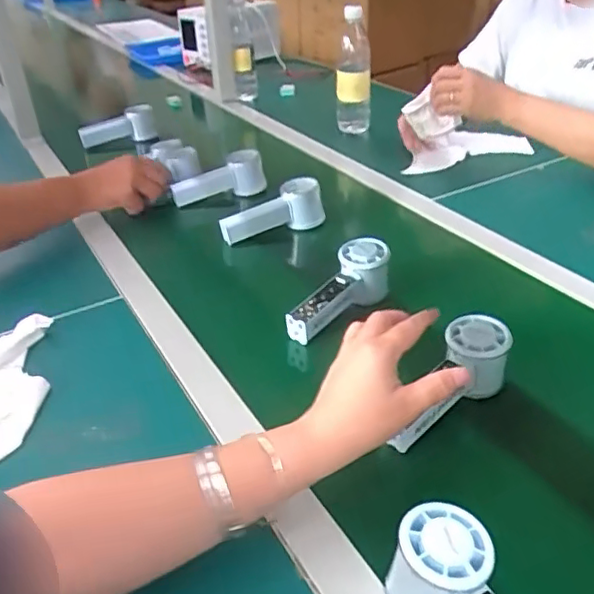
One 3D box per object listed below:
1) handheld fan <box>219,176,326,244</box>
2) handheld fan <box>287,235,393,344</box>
[{"bbox_3d":[-0.033,-0.112,0.857,0.147,0.068,0.045,-21,35,-3],"label":"handheld fan"},{"bbox_3d":[0.046,-0.004,0.687,0.051,0.063,0.151,28,59,38],"label":"handheld fan"}]

